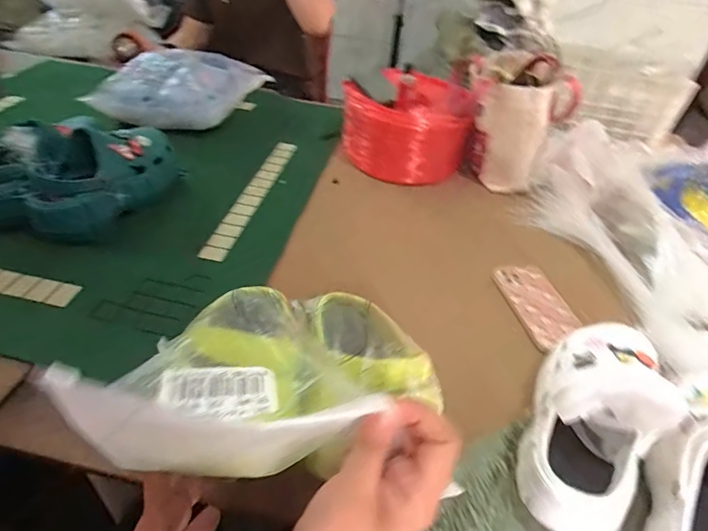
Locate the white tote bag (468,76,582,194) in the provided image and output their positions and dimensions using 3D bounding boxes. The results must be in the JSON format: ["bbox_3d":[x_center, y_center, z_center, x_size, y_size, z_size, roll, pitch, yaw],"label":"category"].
[{"bbox_3d":[0.312,-0.246,0.870,0.159,0.204,0.112,21,43,15],"label":"white tote bag"}]

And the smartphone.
[{"bbox_3d":[0.268,0.055,0.658,0.072,0.011,0.142,-18,50,-5],"label":"smartphone"}]

